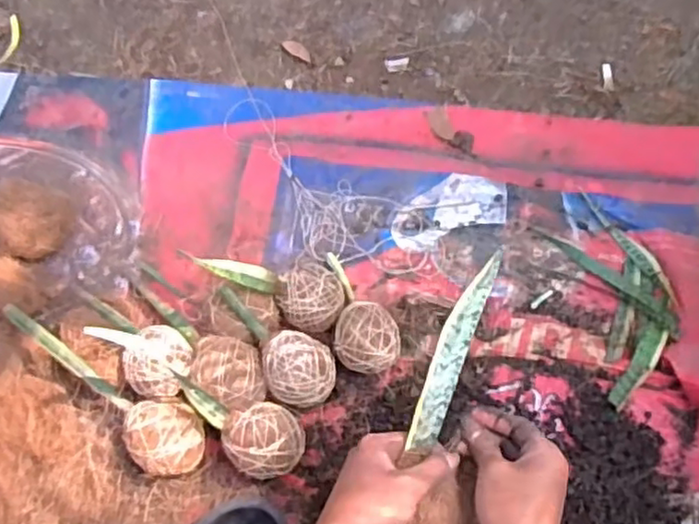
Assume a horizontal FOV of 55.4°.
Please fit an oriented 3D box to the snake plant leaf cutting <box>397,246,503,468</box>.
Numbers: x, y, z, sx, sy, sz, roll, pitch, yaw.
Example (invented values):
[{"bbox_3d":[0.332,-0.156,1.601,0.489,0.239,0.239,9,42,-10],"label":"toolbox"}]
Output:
[{"bbox_3d":[0.079,0.069,0.506,0.023,0.013,0.166,21,82,15],"label":"snake plant leaf cutting"}]

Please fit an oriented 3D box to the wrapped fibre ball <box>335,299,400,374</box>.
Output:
[{"bbox_3d":[0.017,0.077,0.680,0.064,0.057,0.074,-8,64,-2],"label":"wrapped fibre ball"}]

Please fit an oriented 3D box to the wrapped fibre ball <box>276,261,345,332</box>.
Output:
[{"bbox_3d":[-0.038,0.040,0.695,0.068,0.061,0.063,-1,64,2],"label":"wrapped fibre ball"}]

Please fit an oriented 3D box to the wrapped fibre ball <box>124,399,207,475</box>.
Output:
[{"bbox_3d":[-0.177,0.167,0.639,0.070,0.056,0.067,-1,64,2],"label":"wrapped fibre ball"}]

